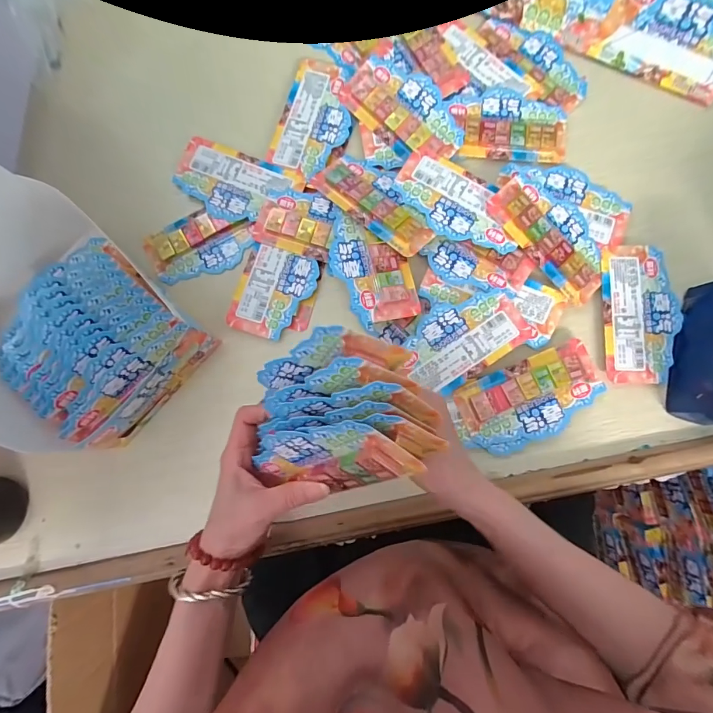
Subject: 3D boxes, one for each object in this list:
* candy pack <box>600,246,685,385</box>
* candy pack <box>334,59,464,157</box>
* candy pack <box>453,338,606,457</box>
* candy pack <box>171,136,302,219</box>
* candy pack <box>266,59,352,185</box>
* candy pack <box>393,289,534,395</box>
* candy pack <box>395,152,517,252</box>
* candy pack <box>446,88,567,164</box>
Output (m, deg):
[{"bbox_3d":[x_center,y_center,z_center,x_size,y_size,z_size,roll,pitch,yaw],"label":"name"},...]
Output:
[{"bbox_3d":[0.300,-0.045,0.409,0.079,0.007,0.143,0,82,2],"label":"candy pack"},{"bbox_3d":[0.057,-0.278,0.435,0.144,0.016,0.075,42,85,7],"label":"candy pack"},{"bbox_3d":[0.181,0.043,0.395,0.142,0.010,0.077,-25,82,-2],"label":"candy pack"},{"bbox_3d":[-0.136,-0.193,0.438,0.136,0.006,0.078,23,83,5],"label":"candy pack"},{"bbox_3d":[-0.047,-0.271,0.445,0.078,0.007,0.140,15,83,4],"label":"candy pack"},{"bbox_3d":[0.110,-0.019,0.404,0.137,0.007,0.076,-34,82,-3],"label":"candy pack"},{"bbox_3d":[0.108,-0.161,0.418,0.138,0.016,0.077,31,84,6],"label":"candy pack"},{"bbox_3d":[0.171,-0.261,0.433,0.127,0.009,0.077,3,82,2],"label":"candy pack"}]

